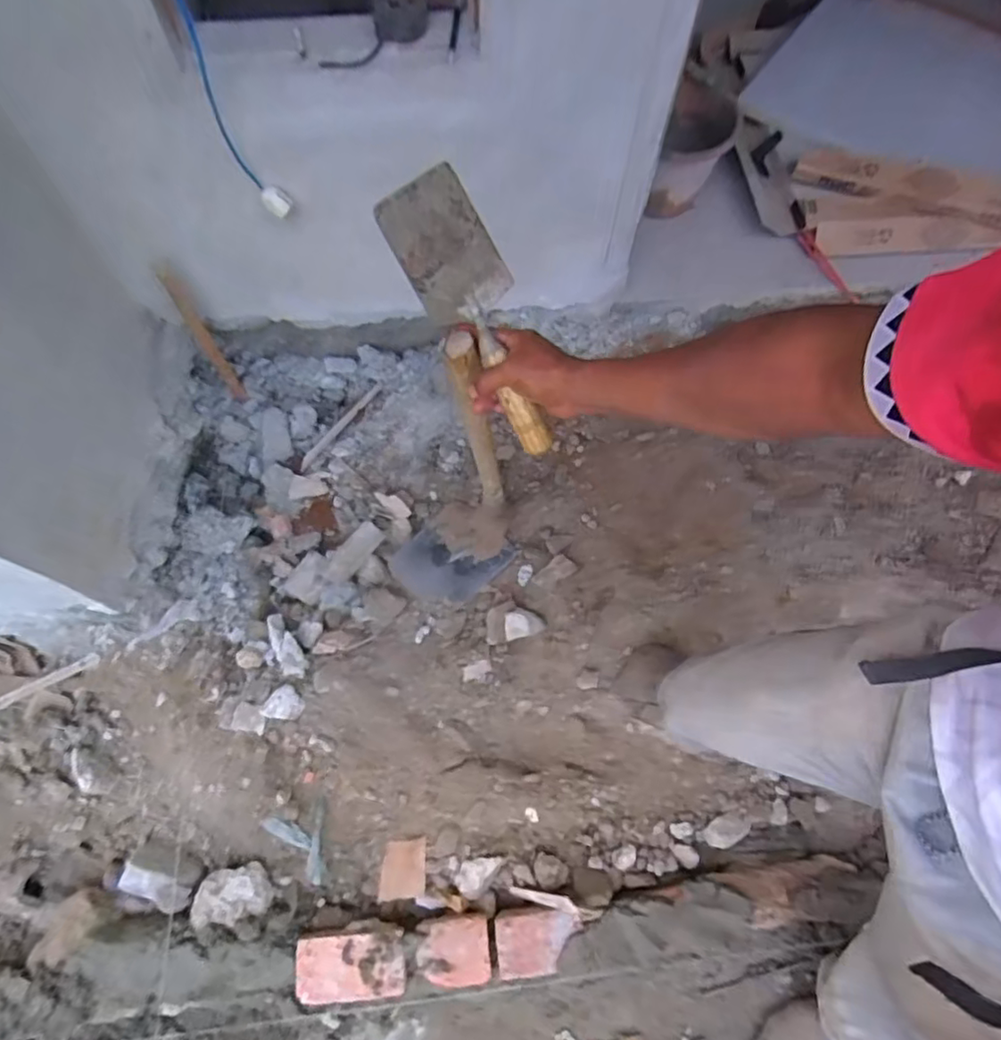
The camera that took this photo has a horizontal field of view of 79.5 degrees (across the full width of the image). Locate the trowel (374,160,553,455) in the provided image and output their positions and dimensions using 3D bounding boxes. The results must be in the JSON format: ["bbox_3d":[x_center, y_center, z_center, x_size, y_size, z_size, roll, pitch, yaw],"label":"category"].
[{"bbox_3d":[-0.019,-0.200,0.617,0.089,0.067,0.281,-36,117,-15],"label":"trowel"}]

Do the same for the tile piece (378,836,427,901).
[{"bbox_3d":[-0.160,0.577,0.997,0.073,0.019,0.087,1,68,-1],"label":"tile piece"}]

